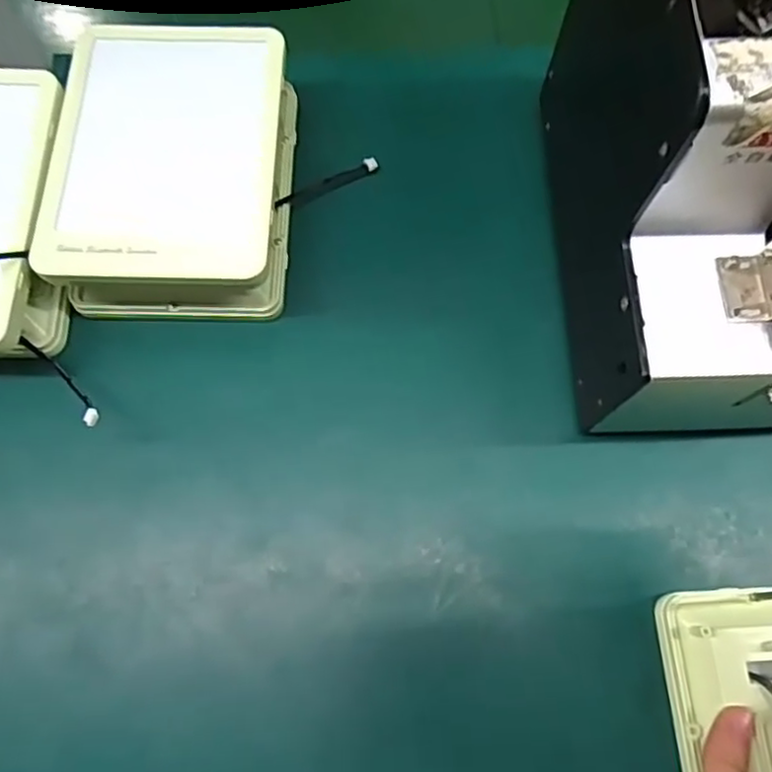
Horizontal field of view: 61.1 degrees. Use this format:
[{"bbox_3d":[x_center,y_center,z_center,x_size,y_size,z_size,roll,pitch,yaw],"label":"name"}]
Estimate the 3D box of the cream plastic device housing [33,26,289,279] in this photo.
[{"bbox_3d":[-0.099,-0.110,0.295,0.099,0.009,0.137,0,70,1],"label":"cream plastic device housing"}]

